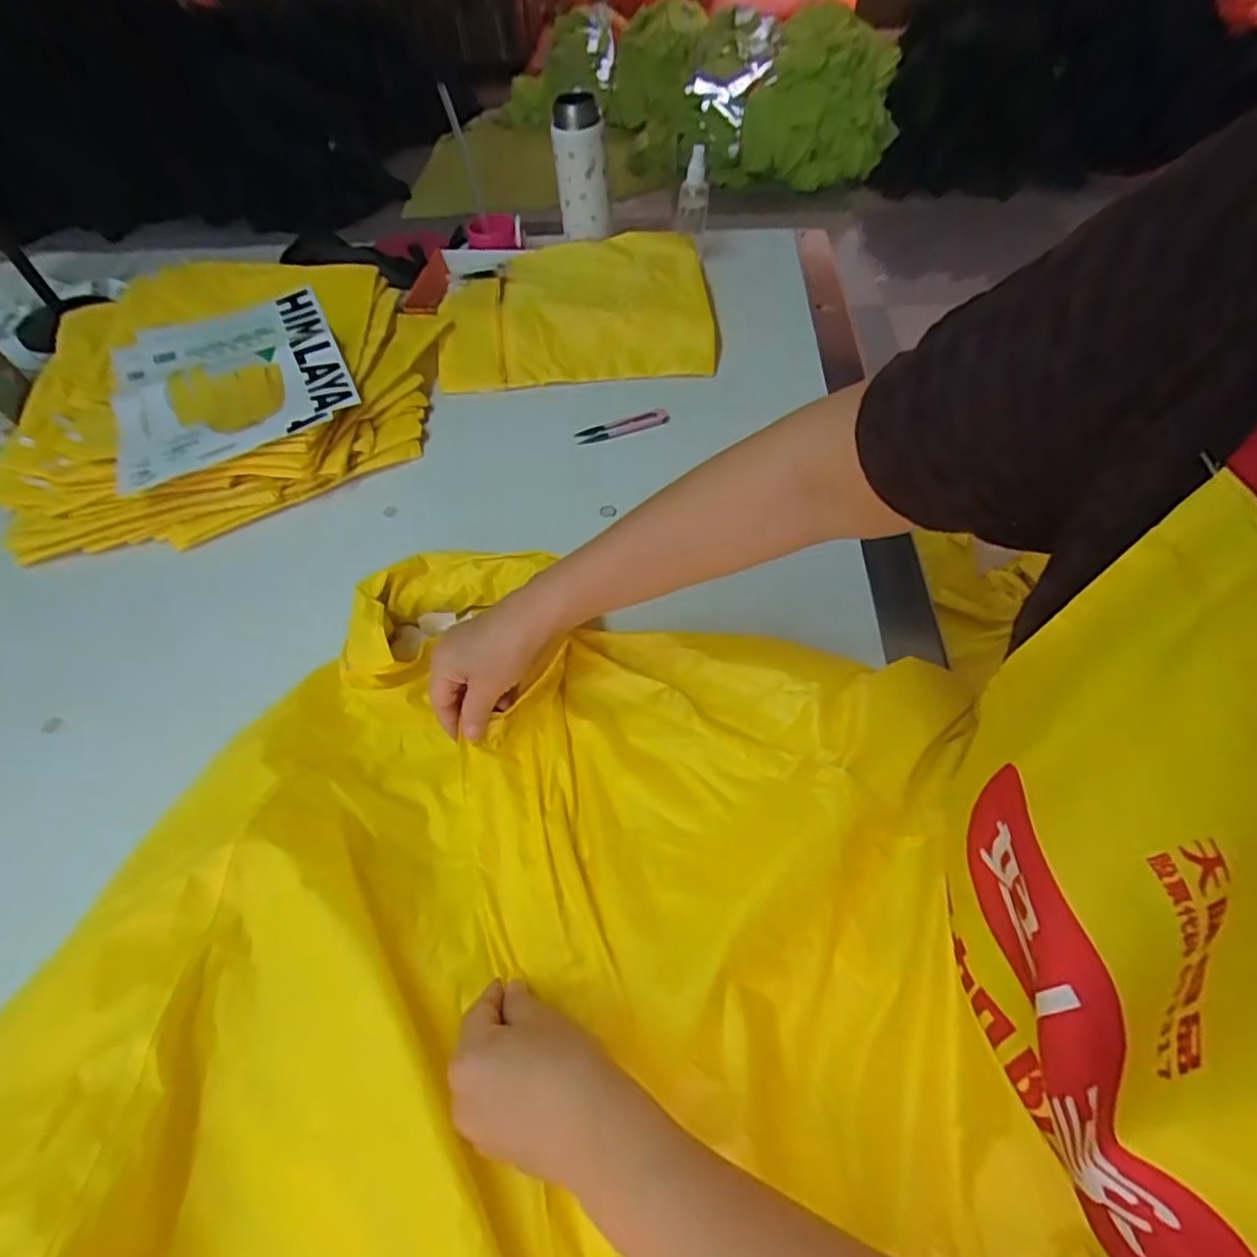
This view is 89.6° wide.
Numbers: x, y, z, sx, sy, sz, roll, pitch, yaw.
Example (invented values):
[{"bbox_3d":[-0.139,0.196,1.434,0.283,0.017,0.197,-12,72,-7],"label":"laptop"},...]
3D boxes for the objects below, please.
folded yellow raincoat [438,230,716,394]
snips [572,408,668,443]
[{"bbox_3d":[-0.066,-0.417,0.804,0.328,0.046,0.261,-5,55,-1],"label":"folded yellow raincoat"},{"bbox_3d":[-0.006,-0.225,0.702,0.103,0.010,0.019,-16,55,-8],"label":"snips"}]

